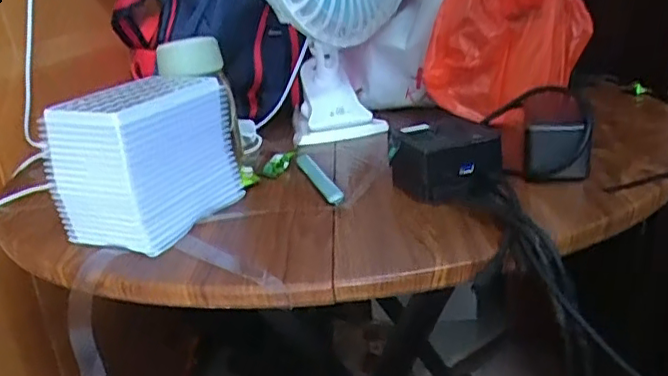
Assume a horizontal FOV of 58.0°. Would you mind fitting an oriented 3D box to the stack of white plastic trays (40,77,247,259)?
[{"bbox_3d":[-0.160,-0.028,0.525,0.098,0.112,0.132,5,23,26],"label":"stack of white plastic trays"}]

